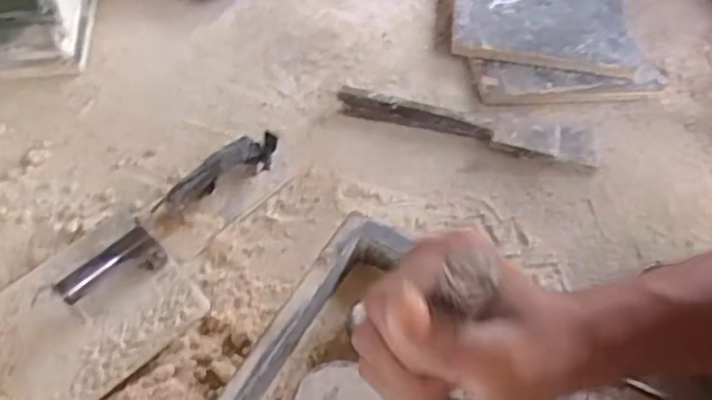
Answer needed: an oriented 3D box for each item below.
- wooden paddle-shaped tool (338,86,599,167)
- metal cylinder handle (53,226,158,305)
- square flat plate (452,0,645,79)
[{"bbox_3d":[0.140,-0.099,0.820,0.320,0.023,0.065,14,53,6],"label":"wooden paddle-shaped tool"},{"bbox_3d":[-0.234,0.059,0.611,0.094,0.024,0.016,-37,59,-27],"label":"metal cylinder handle"},{"bbox_3d":[0.270,-0.279,0.953,0.253,0.013,0.241,8,52,-1],"label":"square flat plate"}]

